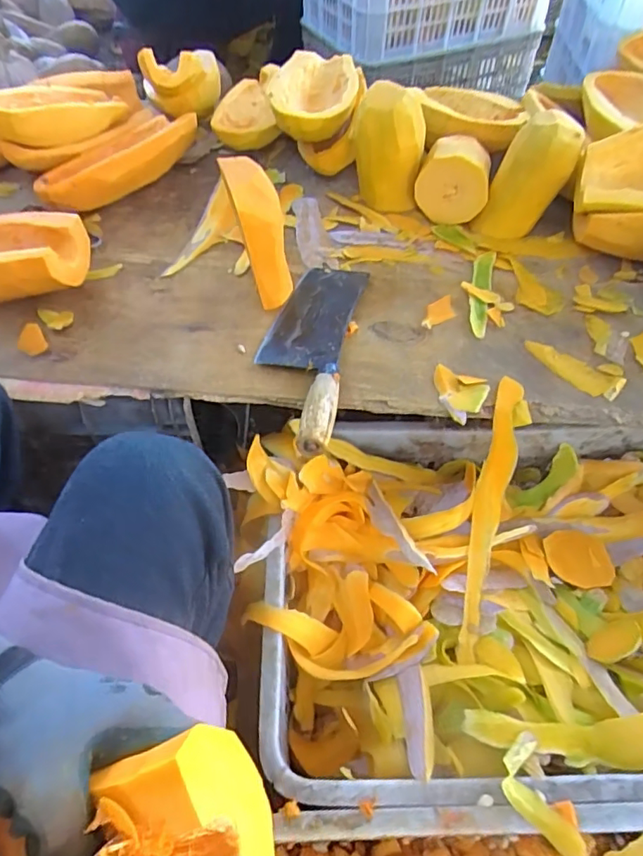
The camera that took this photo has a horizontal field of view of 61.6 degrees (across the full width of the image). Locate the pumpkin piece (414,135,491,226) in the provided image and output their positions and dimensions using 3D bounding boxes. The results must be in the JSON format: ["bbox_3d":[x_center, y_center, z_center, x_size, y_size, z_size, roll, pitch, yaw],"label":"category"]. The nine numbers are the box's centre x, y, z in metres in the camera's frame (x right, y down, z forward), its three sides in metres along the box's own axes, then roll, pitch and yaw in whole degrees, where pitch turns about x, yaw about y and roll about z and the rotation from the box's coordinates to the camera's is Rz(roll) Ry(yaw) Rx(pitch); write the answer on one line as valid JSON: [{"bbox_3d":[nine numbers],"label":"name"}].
[{"bbox_3d":[0.163,-0.304,0.670,0.086,0.095,0.049,8,54,6],"label":"pumpkin piece"}]

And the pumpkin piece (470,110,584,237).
[{"bbox_3d":[0.239,-0.298,0.639,0.052,0.147,0.075,-2,50,-29],"label":"pumpkin piece"}]

